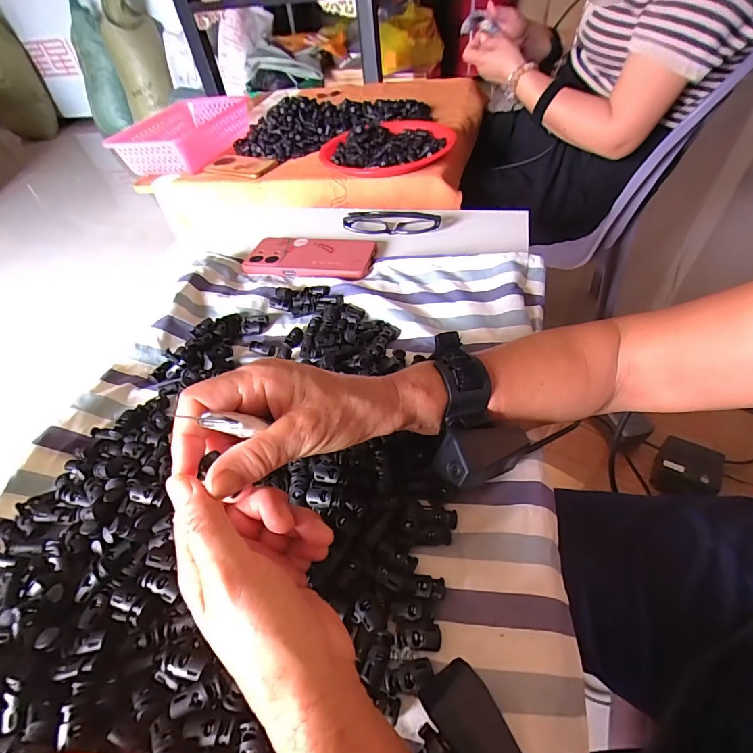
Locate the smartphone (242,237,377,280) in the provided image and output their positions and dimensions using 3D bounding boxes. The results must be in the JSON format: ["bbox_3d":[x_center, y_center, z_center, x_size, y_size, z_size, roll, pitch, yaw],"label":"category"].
[{"bbox_3d":[-0.088,-0.160,0.528,0.169,0.006,0.093,1,48,8],"label":"smartphone"}]

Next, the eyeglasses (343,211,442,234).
[{"bbox_3d":[0.021,-0.218,0.567,0.135,0.030,0.030,2,48,9],"label":"eyeglasses"}]

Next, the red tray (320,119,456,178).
[{"bbox_3d":[0.019,-0.467,0.804,0.255,0.028,0.272,-6,47,2],"label":"red tray"}]

